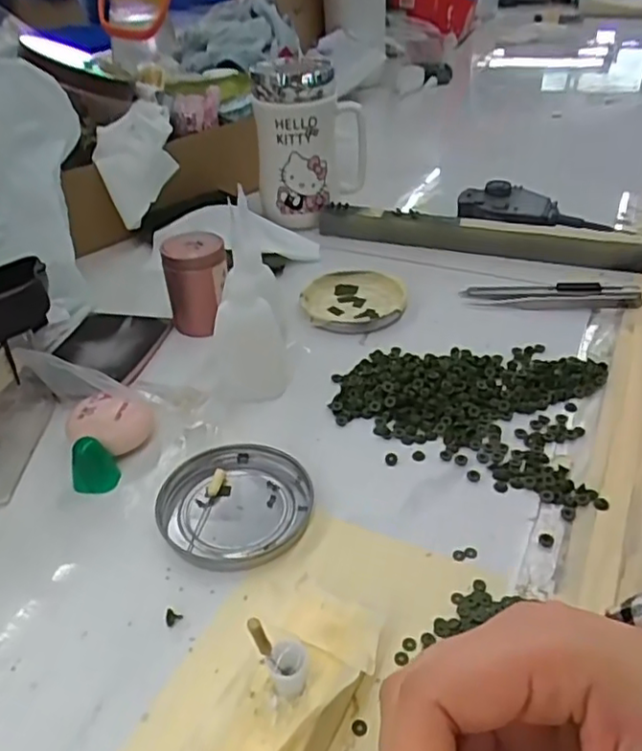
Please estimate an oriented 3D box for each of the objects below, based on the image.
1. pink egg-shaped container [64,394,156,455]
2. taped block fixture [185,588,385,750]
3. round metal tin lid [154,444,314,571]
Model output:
[{"bbox_3d":[-0.121,0.027,0.376,0.050,0.031,0.030,-1,37,1],"label":"pink egg-shaped container"},{"bbox_3d":[-0.012,0.119,0.240,0.048,0.046,0.083,20,42,26],"label":"taped block fixture"},{"bbox_3d":[-0.044,0.067,0.343,0.077,0.009,0.076,-1,37,1],"label":"round metal tin lid"}]

